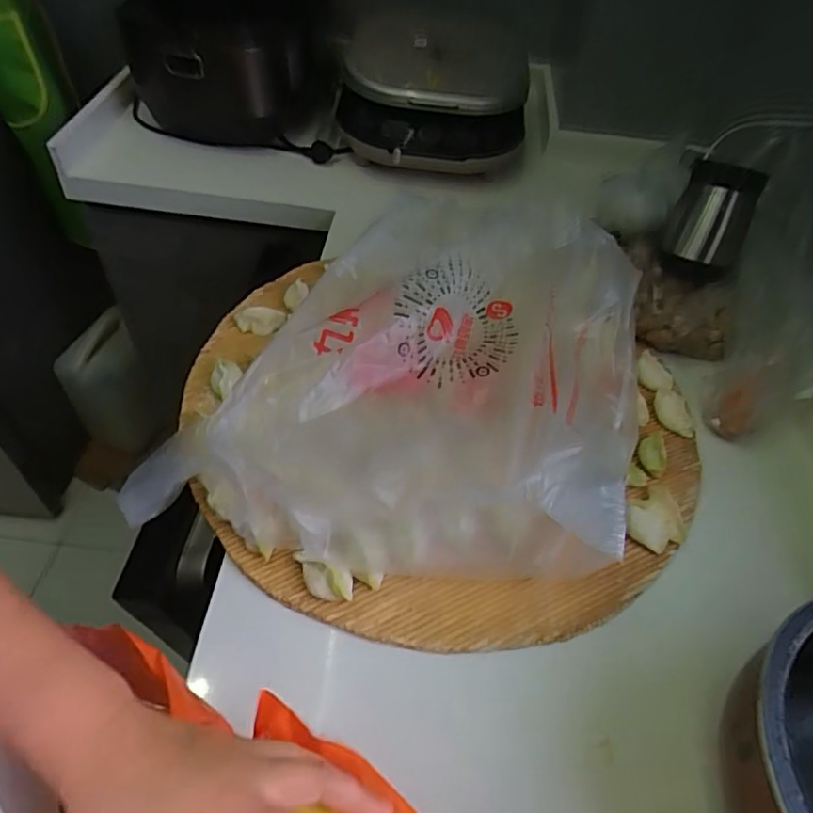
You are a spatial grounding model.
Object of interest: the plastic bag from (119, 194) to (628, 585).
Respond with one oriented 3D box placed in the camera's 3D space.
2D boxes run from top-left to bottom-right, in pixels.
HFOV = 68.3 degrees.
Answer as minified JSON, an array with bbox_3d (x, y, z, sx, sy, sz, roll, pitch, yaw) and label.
[{"bbox_3d":[0.013,-0.039,0.570,0.409,0.120,0.408,19,51,11],"label":"plastic bag"}]

